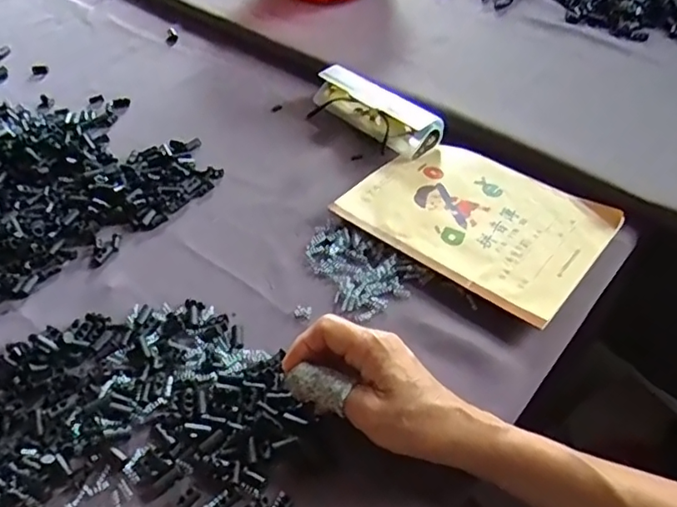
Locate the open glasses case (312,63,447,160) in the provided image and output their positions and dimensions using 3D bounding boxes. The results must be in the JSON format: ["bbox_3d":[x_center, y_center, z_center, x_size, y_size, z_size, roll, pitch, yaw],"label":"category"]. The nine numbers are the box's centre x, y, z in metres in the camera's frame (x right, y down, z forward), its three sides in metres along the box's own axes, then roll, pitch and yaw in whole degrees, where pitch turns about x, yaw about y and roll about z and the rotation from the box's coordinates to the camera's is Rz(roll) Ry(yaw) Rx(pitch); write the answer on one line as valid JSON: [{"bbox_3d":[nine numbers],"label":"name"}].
[{"bbox_3d":[0.037,-0.150,0.588,0.047,0.035,0.155,-35,55,-25],"label":"open glasses case"}]

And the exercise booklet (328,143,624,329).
[{"bbox_3d":[0.117,-0.033,0.496,0.203,0.019,0.139,31,57,27],"label":"exercise booklet"}]

